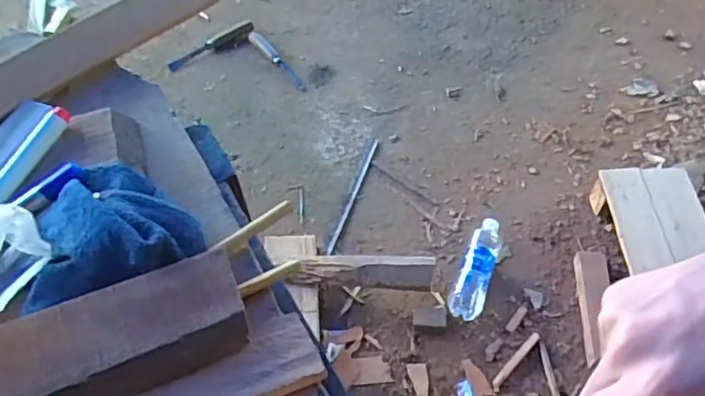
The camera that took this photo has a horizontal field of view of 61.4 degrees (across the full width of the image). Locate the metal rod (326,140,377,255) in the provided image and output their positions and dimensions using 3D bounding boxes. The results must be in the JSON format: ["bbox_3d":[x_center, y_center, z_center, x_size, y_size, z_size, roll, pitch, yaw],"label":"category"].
[{"bbox_3d":[0.005,-0.014,1.315,0.019,0.015,0.324,14,55,15],"label":"metal rod"}]

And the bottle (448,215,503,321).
[{"bbox_3d":[0.243,0.131,1.155,0.064,0.056,0.210,17,56,17],"label":"bottle"}]

